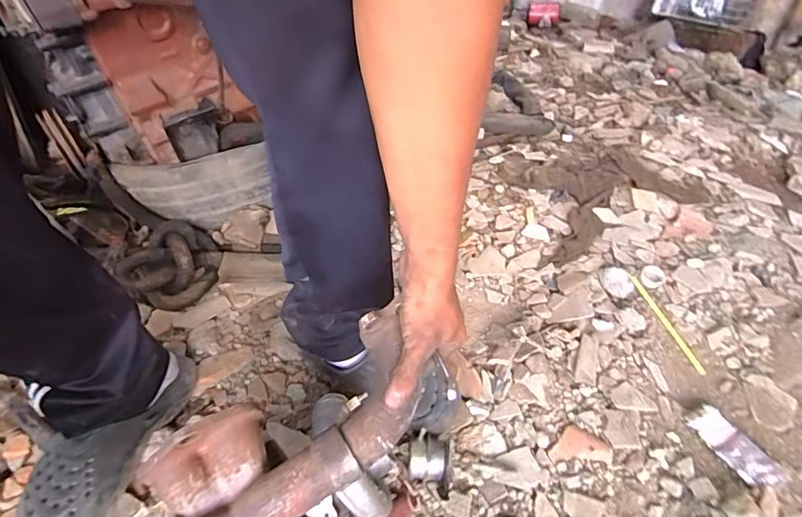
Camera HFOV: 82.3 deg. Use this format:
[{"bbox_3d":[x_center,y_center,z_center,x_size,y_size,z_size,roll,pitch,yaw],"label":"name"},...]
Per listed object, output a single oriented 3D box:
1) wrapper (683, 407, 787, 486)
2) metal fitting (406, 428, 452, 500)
[{"bbox_3d":[0.456,0.258,0.631,0.058,0.008,0.114,-17,47,-19],"label":"wrapper"},{"bbox_3d":[0.034,0.258,0.583,0.056,0.051,0.060,2,44,0],"label":"metal fitting"}]

